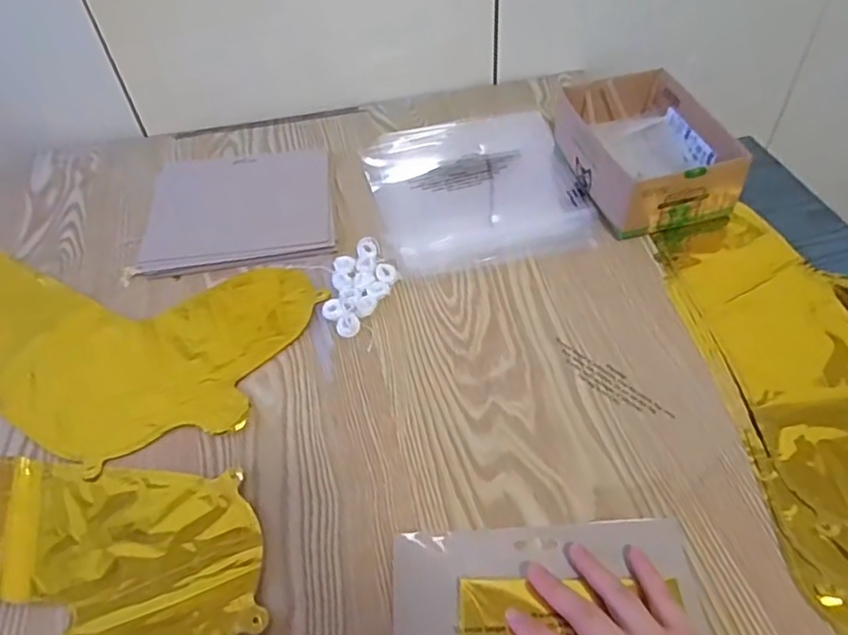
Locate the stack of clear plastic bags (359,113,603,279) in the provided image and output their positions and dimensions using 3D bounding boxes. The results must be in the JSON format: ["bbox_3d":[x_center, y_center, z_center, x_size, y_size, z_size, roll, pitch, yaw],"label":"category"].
[{"bbox_3d":[0.054,-0.144,0.671,0.214,0.009,0.237,-10,49,-4],"label":"stack of clear plastic bags"}]

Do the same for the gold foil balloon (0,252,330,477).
[{"bbox_3d":[-0.312,0.001,0.574,0.389,0.011,0.224,16,52,18],"label":"gold foil balloon"}]

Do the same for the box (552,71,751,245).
[{"bbox_3d":[0.227,-0.173,0.644,0.126,0.067,0.179,-14,49,-7],"label":"box"}]

